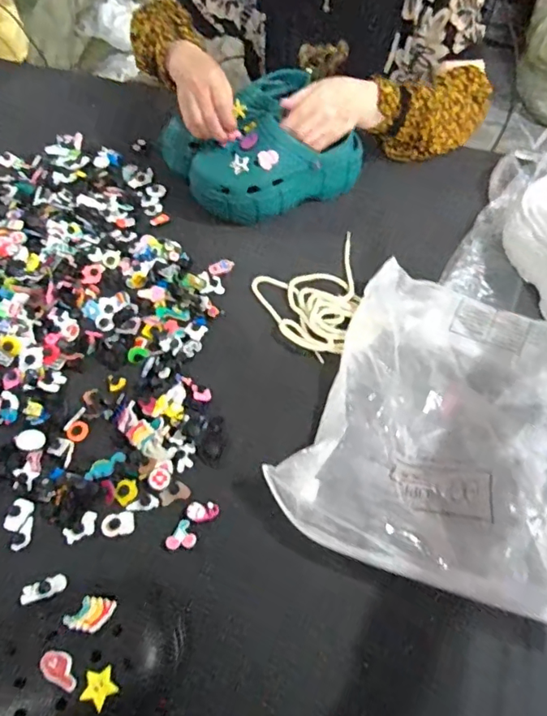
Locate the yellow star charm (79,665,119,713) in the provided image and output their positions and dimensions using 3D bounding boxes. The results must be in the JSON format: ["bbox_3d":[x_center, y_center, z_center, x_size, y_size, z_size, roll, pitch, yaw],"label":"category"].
[{"bbox_3d":[-0.127,0.240,0.361,0.024,0.004,0.026,30,53,-5],"label":"yellow star charm"}]

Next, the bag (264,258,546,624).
[{"bbox_3d":[0.199,0.070,0.533,0.295,0.050,0.341,25,61,14],"label":"bag"}]

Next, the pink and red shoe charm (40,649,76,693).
[{"bbox_3d":[-0.156,0.229,0.363,0.033,0.004,0.019,22,35,13],"label":"pink and red shoe charm"}]

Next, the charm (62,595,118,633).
[{"bbox_3d":[-0.145,0.202,0.392,0.029,0.004,0.032,16,33,23],"label":"charm"}]

